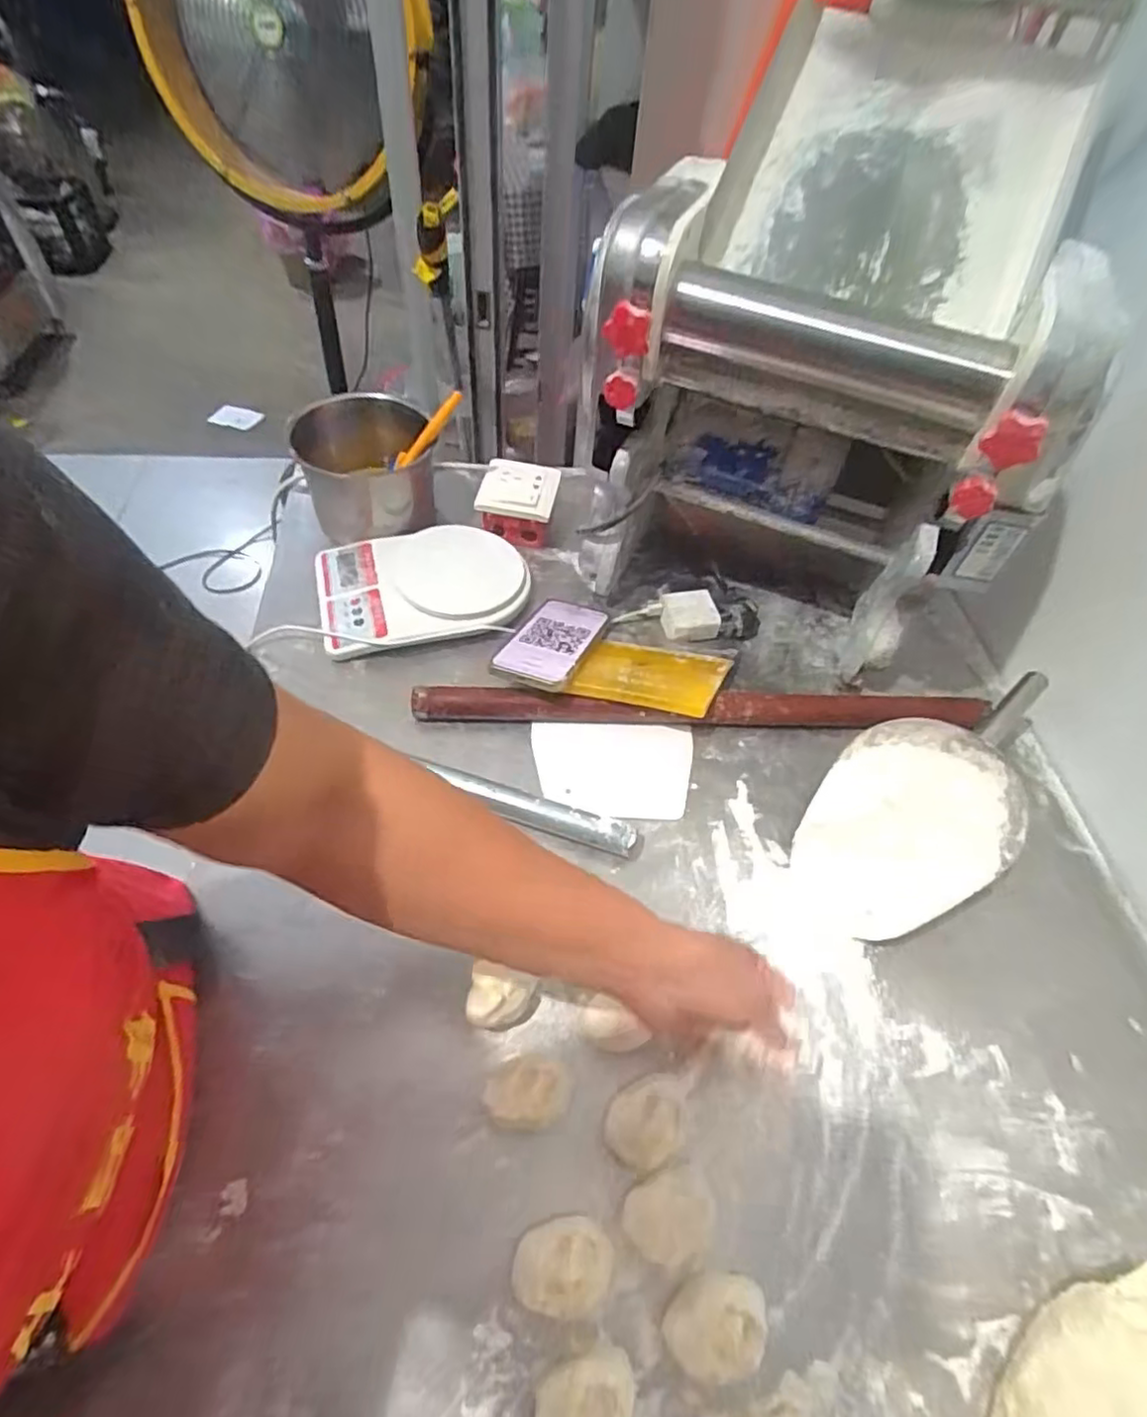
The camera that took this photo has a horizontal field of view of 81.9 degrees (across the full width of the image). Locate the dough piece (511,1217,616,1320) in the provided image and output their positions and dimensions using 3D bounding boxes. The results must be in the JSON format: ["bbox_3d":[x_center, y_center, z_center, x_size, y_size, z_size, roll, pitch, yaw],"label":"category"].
[{"bbox_3d":[-0.006,0.333,0.396,0.057,0.030,0.043,1,54,-4],"label":"dough piece"}]

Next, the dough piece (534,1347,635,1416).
[{"bbox_3d":[0.006,0.381,0.359,0.057,0.036,0.040,-24,60,-20],"label":"dough piece"}]

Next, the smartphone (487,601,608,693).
[{"bbox_3d":[-0.022,-0.069,0.678,0.080,0.013,0.123,20,56,17],"label":"smartphone"}]

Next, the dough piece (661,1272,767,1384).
[{"bbox_3d":[0.081,0.357,0.385,0.055,0.032,0.044,6,54,0],"label":"dough piece"}]

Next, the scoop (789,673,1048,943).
[{"bbox_3d":[0.315,0.077,0.579,0.289,0.065,0.141,-30,62,-23],"label":"scoop"}]

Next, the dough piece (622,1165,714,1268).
[{"bbox_3d":[0.060,0.317,0.411,0.053,0.027,0.044,-16,57,-16],"label":"dough piece"}]

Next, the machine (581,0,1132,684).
[{"bbox_3d":[0.244,-0.338,0.614,0.338,0.450,0.424,21,55,10],"label":"machine"}]

